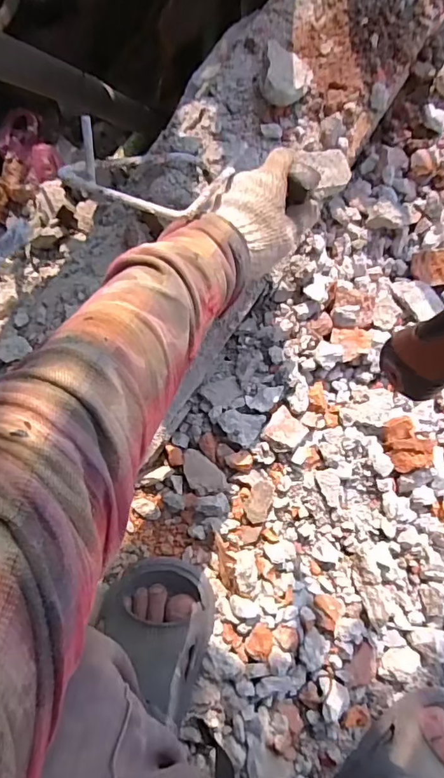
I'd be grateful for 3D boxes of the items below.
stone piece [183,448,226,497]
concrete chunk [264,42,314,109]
[{"bbox_3d":[-0.023,0.093,0.538,0.035,0.015,0.055,-41,89,-6],"label":"stone piece"},{"bbox_3d":[0.073,-0.351,0.553,0.058,0.035,0.065,6,85,-4],"label":"concrete chunk"}]

